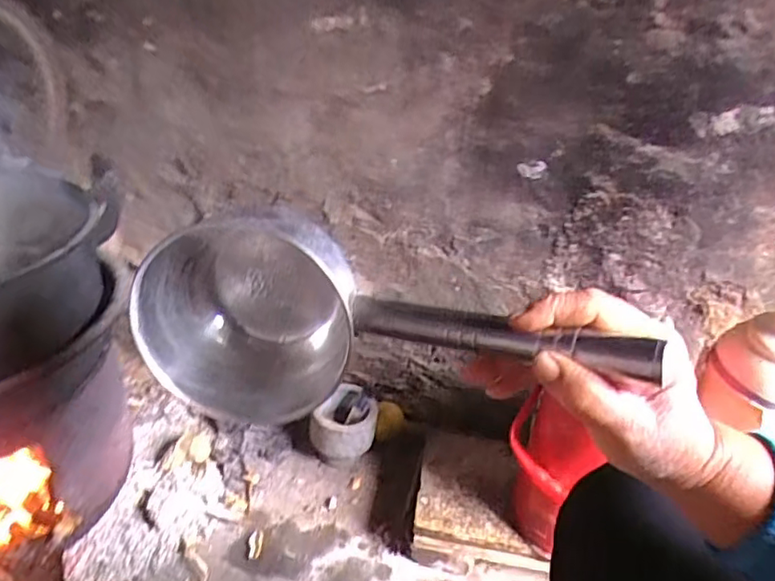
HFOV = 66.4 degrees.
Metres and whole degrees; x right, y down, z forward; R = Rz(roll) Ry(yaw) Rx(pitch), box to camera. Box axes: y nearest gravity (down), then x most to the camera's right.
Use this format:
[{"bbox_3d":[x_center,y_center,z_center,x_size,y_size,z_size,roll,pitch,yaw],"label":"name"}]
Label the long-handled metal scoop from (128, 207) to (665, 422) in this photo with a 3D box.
[{"bbox_3d":[-0.008,0.018,0.372,0.321,0.145,0.100,0,27,29],"label":"long-handled metal scoop"}]

